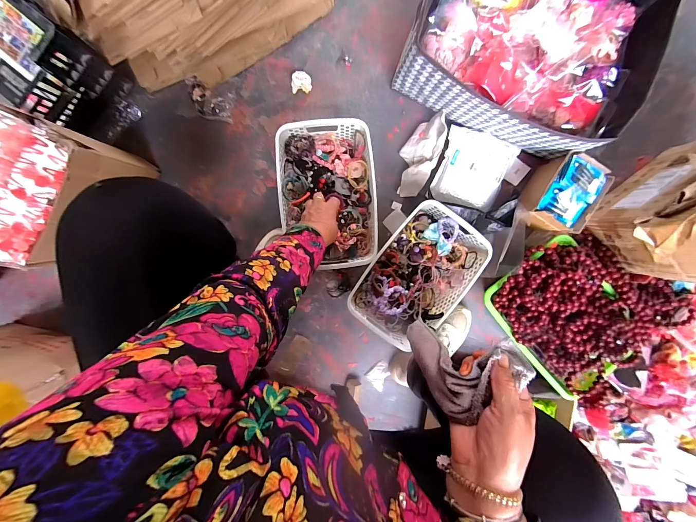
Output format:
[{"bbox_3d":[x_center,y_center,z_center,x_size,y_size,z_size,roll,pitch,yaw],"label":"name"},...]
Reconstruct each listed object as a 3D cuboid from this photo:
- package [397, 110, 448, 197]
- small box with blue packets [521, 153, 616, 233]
[{"bbox_3d":[0.162,-0.237,0.664,0.082,0.036,0.186,26,94,-4],"label":"package"},{"bbox_3d":[0.446,-0.136,0.625,0.115,0.095,0.169,31,94,-5],"label":"small box with blue packets"}]

